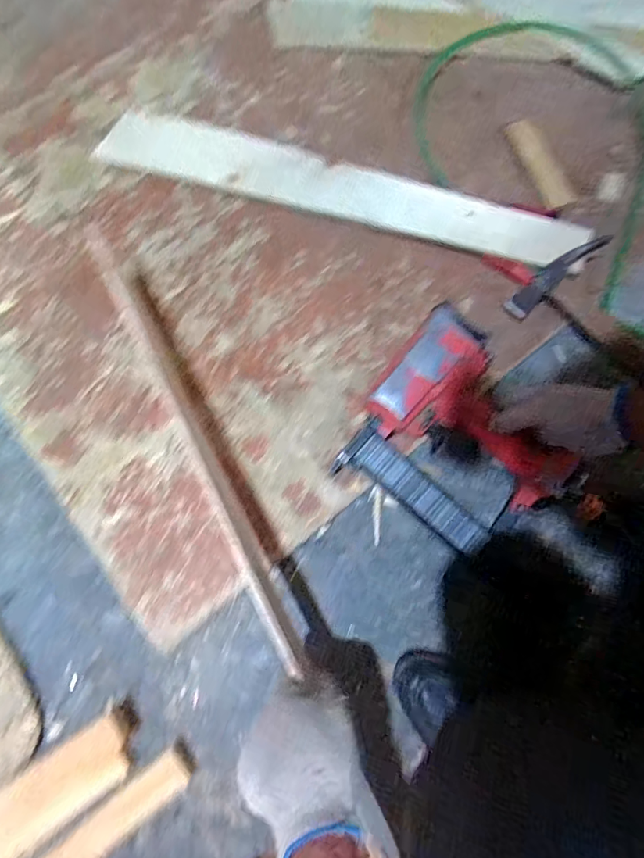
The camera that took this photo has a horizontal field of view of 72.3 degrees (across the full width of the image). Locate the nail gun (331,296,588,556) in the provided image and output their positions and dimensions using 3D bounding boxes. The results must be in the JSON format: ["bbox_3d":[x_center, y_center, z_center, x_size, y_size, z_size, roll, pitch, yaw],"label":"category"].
[{"bbox_3d":[0.167,0.010,0.509,0.226,0.071,0.211,33,79,8],"label":"nail gun"}]

